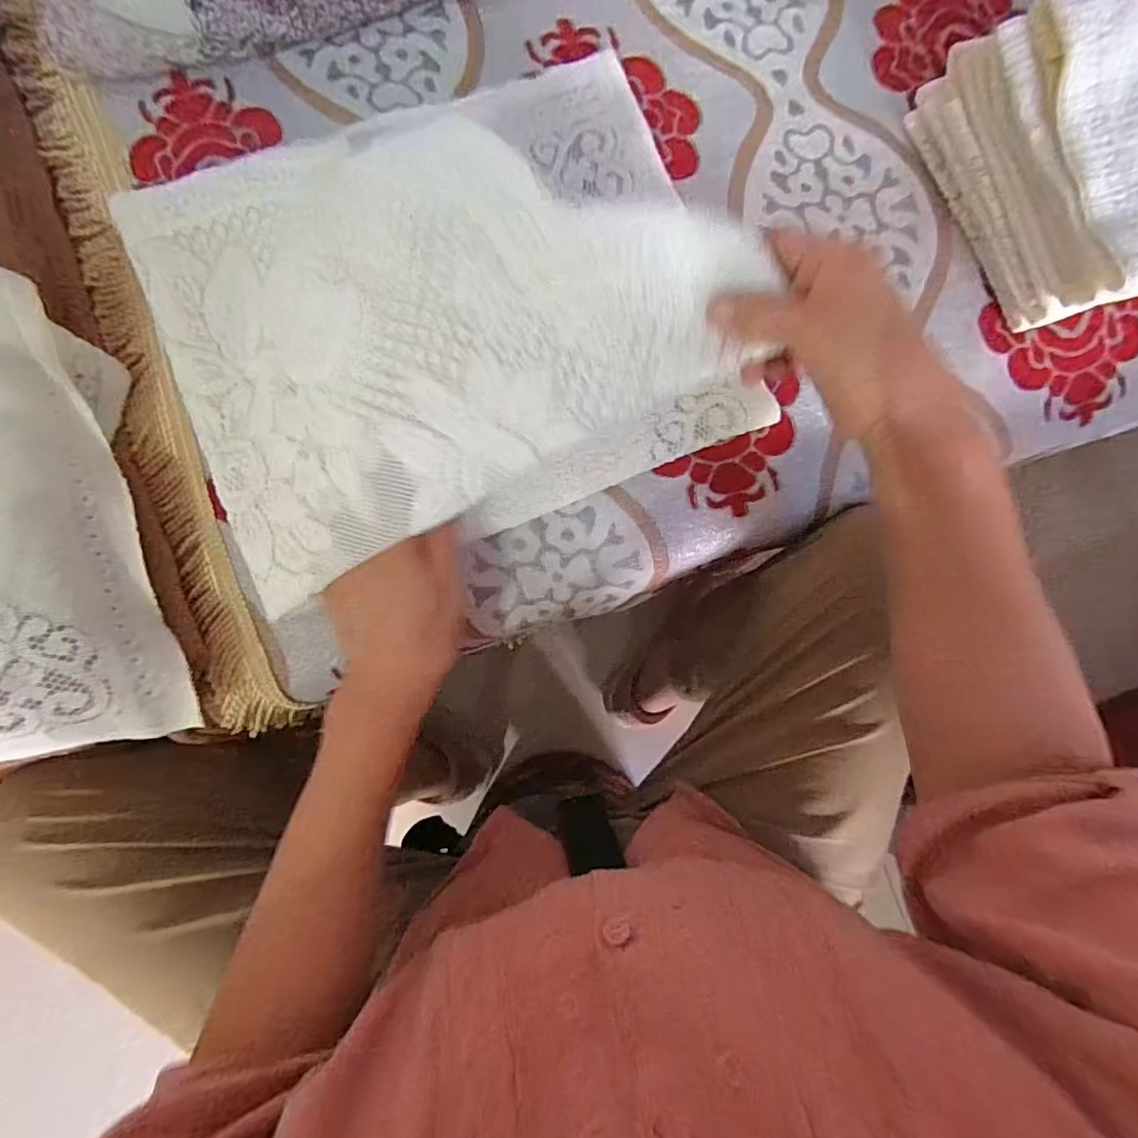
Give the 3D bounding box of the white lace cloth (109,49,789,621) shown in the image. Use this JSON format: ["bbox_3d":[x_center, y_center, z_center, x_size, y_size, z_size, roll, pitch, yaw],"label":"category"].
[{"bbox_3d":[-0.088,-0.165,0.348,0.340,0.112,0.294,-20,87,-3],"label":"white lace cloth"}]

